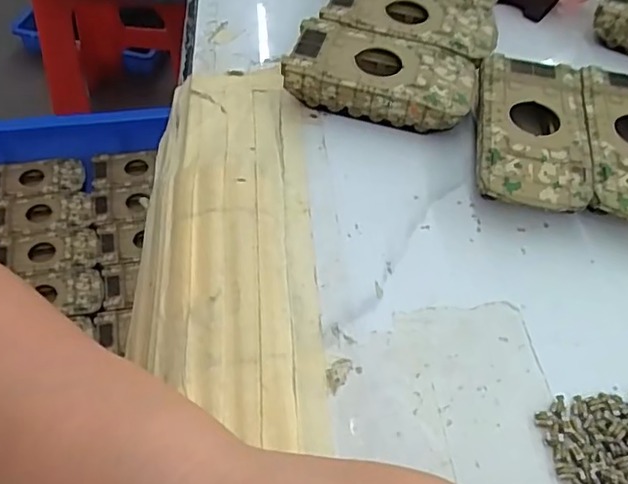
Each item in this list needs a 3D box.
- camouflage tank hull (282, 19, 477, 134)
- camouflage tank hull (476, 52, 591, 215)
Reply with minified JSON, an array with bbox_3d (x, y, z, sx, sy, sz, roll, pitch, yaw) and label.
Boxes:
[{"bbox_3d":[0.036,-0.086,0.315,0.094,0.027,0.049,14,54,6],"label":"camouflage tank hull"},{"bbox_3d":[0.106,-0.051,0.294,0.051,0.026,0.094,10,53,3],"label":"camouflage tank hull"}]

